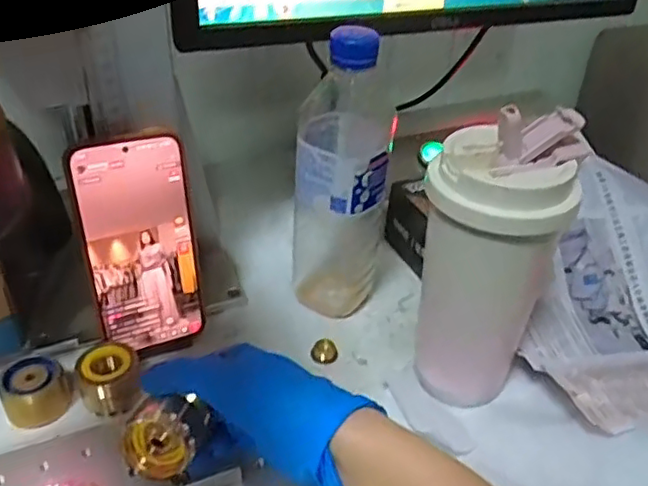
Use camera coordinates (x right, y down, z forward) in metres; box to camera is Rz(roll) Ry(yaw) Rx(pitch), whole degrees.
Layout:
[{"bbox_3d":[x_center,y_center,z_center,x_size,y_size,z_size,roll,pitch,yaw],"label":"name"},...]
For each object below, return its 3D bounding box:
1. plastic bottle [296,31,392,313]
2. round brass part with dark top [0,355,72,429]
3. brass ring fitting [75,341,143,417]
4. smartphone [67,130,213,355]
[{"bbox_3d":[0.015,-0.043,0.465,0.073,0.225,0.068,6,38,3],"label":"plastic bottle"},{"bbox_3d":[-0.194,0.100,0.414,0.039,0.031,0.034,-15,42,-23],"label":"round brass part with dark top"},{"bbox_3d":[-0.149,0.091,0.424,0.040,0.033,0.042,-16,42,-23],"label":"brass ring fitting"},{"bbox_3d":[-0.127,0.006,0.434,0.077,0.160,0.005,-17,29,-22],"label":"smartphone"}]

